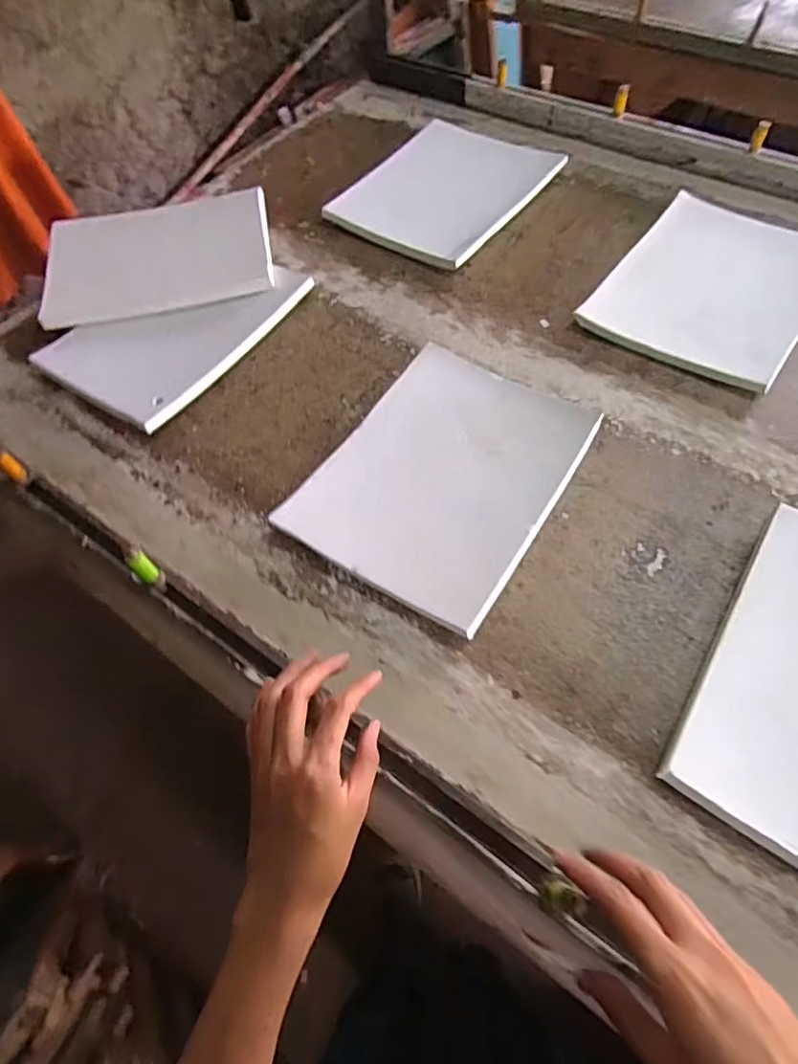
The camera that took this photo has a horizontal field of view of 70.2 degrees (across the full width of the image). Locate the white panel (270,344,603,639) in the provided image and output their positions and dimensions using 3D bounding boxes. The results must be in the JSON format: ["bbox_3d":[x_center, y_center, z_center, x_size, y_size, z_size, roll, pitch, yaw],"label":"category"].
[{"bbox_3d":[0.046,-0.058,0.541,0.200,0.024,0.269,28,65,18],"label":"white panel"}]

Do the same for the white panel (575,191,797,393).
[{"bbox_3d":[0.360,-0.280,0.647,0.205,0.030,0.258,32,67,20],"label":"white panel"}]

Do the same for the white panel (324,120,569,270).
[{"bbox_3d":[0.063,-0.466,0.773,0.200,0.031,0.255,33,67,20],"label":"white panel"}]

